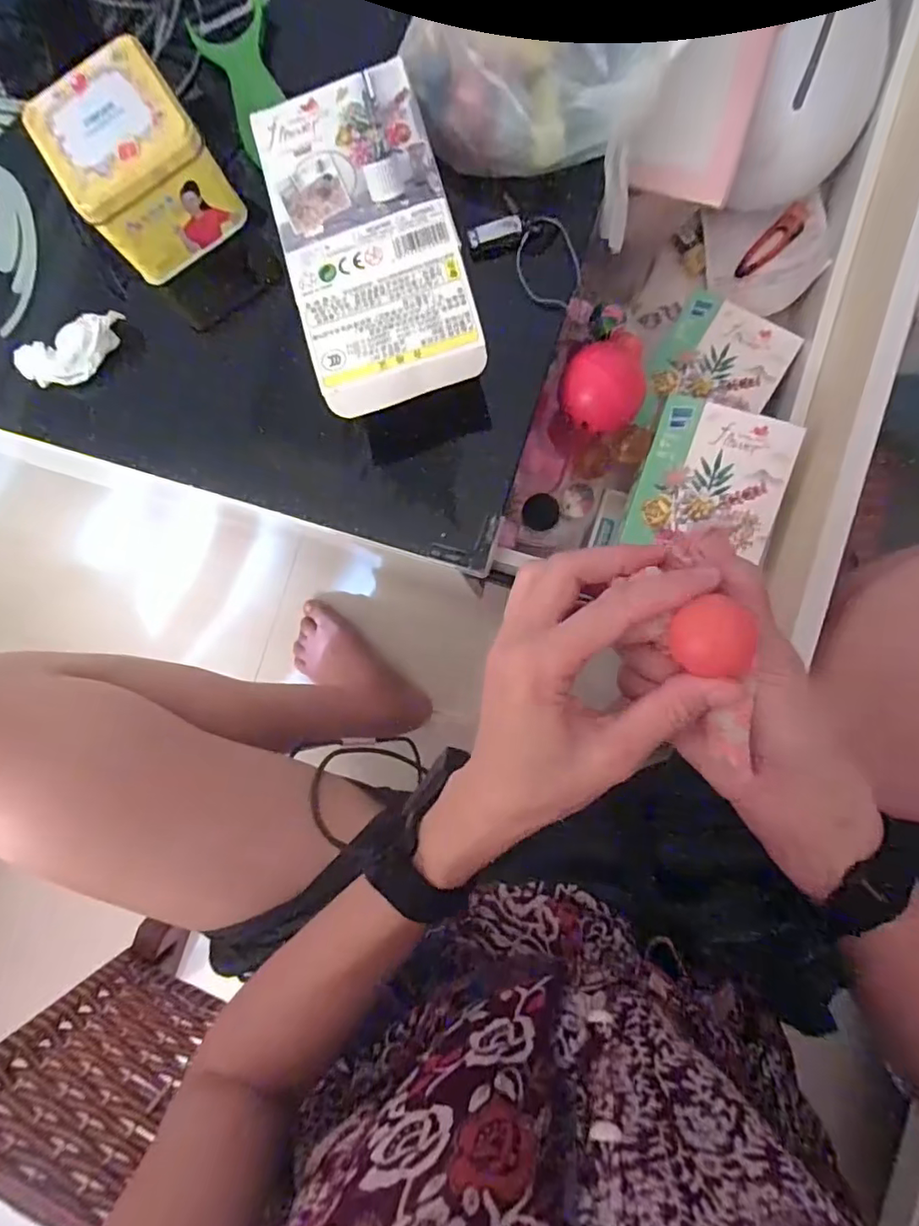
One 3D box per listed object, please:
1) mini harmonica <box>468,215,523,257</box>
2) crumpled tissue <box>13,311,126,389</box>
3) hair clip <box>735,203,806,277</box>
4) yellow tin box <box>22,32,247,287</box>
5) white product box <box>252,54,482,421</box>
[{"bbox_3d":[0.024,-0.256,0.378,0.036,0.011,0.014,-16,85,5],"label":"mini harmonica"},{"bbox_3d":[-0.276,-0.184,0.397,0.079,0.023,0.031,-25,84,4],"label":"crumpled tissue"},{"bbox_3d":[0.279,-0.330,0.494,0.075,0.015,0.023,-44,83,15],"label":"hair clip"},{"bbox_3d":[-0.212,-0.296,0.369,0.087,0.068,0.083,-32,84,3],"label":"yellow tin box"},{"bbox_3d":[-0.055,-0.224,0.334,0.099,0.019,0.191,-15,85,5],"label":"white product box"}]

